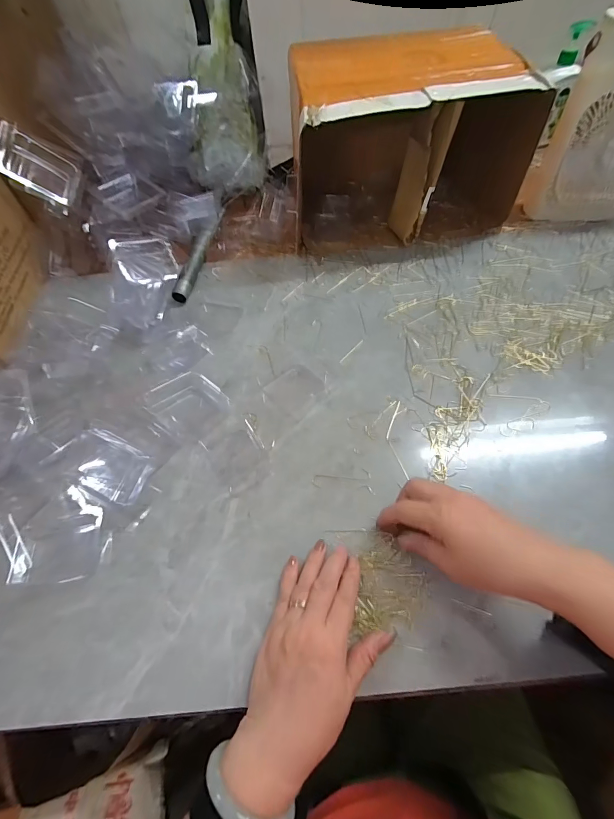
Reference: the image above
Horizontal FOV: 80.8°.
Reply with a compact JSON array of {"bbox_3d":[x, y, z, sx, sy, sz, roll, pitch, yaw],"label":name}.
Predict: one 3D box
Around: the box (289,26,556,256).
[{"bbox_3d":[0.143,-0.427,0.586,0.334,0.206,0.222,-9,57,-3],"label":"box"}]

